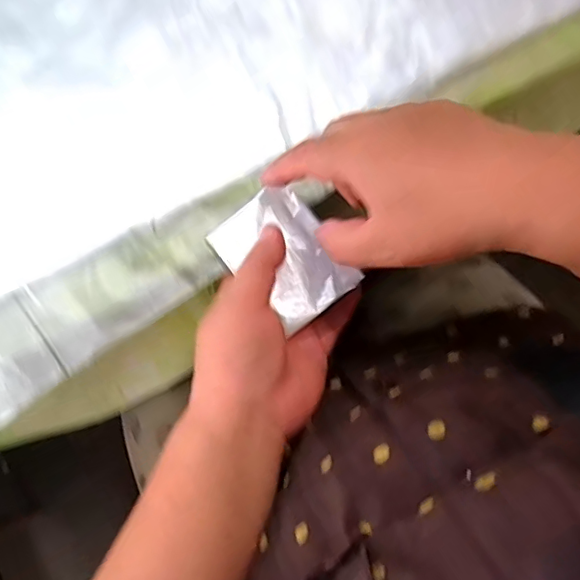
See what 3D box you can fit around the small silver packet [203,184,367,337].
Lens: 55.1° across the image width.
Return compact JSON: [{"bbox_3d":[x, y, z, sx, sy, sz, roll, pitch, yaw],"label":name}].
[{"bbox_3d":[-0.003,-0.022,0.362,0.063,0.015,0.085,-39,81,-6],"label":"small silver packet"}]

